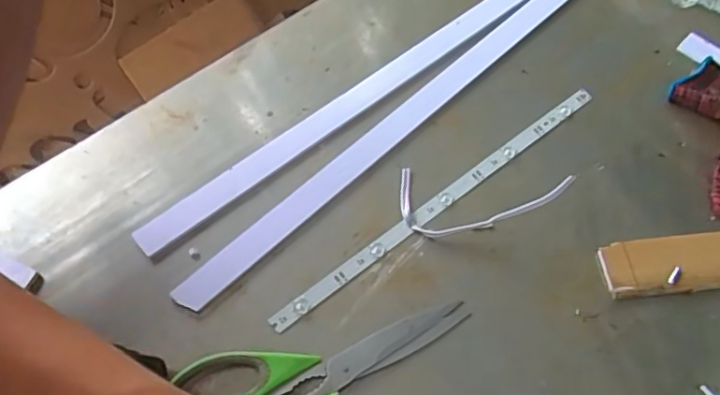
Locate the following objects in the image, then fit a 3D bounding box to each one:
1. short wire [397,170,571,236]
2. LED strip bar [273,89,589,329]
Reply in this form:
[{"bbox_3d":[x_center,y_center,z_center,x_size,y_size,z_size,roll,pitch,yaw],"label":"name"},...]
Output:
[{"bbox_3d":[0.104,0.002,0.496,0.142,0.019,0.062,-4,61,17],"label":"short wire"},{"bbox_3d":[0.073,0.000,0.508,0.355,0.005,0.015,-35,67,-17],"label":"LED strip bar"}]

